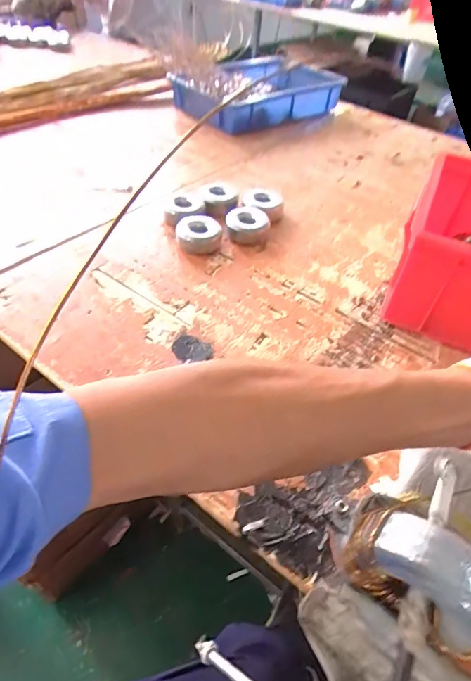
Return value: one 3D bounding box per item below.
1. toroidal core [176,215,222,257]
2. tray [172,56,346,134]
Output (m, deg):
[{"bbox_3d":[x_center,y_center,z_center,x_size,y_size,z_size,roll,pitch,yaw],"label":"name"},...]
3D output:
[{"bbox_3d":[-0.060,-0.171,0.681,0.074,0.036,0.067,-2,47,-5],"label":"toroidal core"},{"bbox_3d":[0.064,-0.671,1.127,0.405,0.093,0.254,-27,54,-26],"label":"tray"}]

